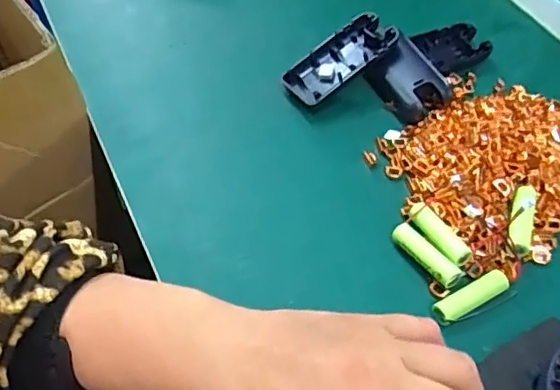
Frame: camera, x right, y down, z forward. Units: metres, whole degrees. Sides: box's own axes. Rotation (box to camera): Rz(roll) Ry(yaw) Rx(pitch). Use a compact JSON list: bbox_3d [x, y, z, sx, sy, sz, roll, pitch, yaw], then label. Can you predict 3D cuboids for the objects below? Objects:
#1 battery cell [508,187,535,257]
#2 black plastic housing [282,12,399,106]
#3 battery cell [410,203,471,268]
[{"bbox_3d":[0.159,0.018,0.383,0.015,0.012,0.051,13,55,10],"label":"battery cell"},{"bbox_3d":[0.049,-0.108,0.463,0.092,0.016,0.044,-38,60,-4],"label":"black plastic housing"},{"bbox_3d":[0.102,0.026,0.378,0.015,0.014,0.050,-26,54,-17],"label":"battery cell"}]

